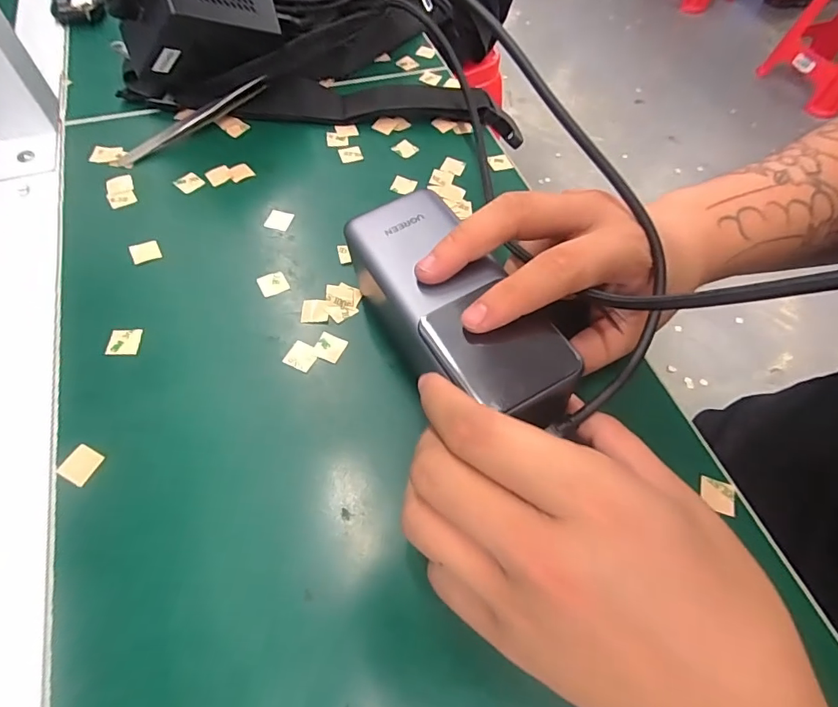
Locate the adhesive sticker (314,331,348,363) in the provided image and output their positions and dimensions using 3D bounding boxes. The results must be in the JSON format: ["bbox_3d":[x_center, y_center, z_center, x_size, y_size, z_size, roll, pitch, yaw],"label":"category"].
[{"bbox_3d":[-0.048,-0.004,0.250,0.015,0.004,0.015,21,61,9],"label":"adhesive sticker"}]

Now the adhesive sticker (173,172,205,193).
[{"bbox_3d":[-0.153,-0.114,0.312,0.015,0.004,0.015,40,66,18],"label":"adhesive sticker"}]

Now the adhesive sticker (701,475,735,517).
[{"bbox_3d":[0.143,0.067,0.223,0.015,0.004,0.016,13,60,5],"label":"adhesive sticker"}]

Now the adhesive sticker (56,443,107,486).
[{"bbox_3d":[-0.153,0.050,0.213,0.015,0.004,0.016,24,63,11],"label":"adhesive sticker"}]

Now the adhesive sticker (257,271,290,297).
[{"bbox_3d":[-0.084,-0.041,0.271,0.016,0.004,0.014,-28,65,-17],"label":"adhesive sticker"}]

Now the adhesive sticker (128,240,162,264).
[{"bbox_3d":[-0.163,-0.061,0.278,0.016,0.004,0.017,-25,64,-16],"label":"adhesive sticker"}]

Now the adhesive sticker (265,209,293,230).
[{"bbox_3d":[-0.089,-0.085,0.300,0.017,0.004,0.014,8,70,10],"label":"adhesive sticker"}]

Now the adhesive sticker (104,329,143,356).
[{"bbox_3d":[-0.156,-0.006,0.247,0.015,0.004,0.016,6,63,-9],"label":"adhesive sticker"}]

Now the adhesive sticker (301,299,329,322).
[{"bbox_3d":[-0.058,-0.024,0.262,0.015,0.004,0.014,-2,60,-4],"label":"adhesive sticker"}]

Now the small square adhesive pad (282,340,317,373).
[{"bbox_3d":[-0.062,0.001,0.248,0.015,0.004,0.015,22,62,10],"label":"small square adhesive pad"}]

